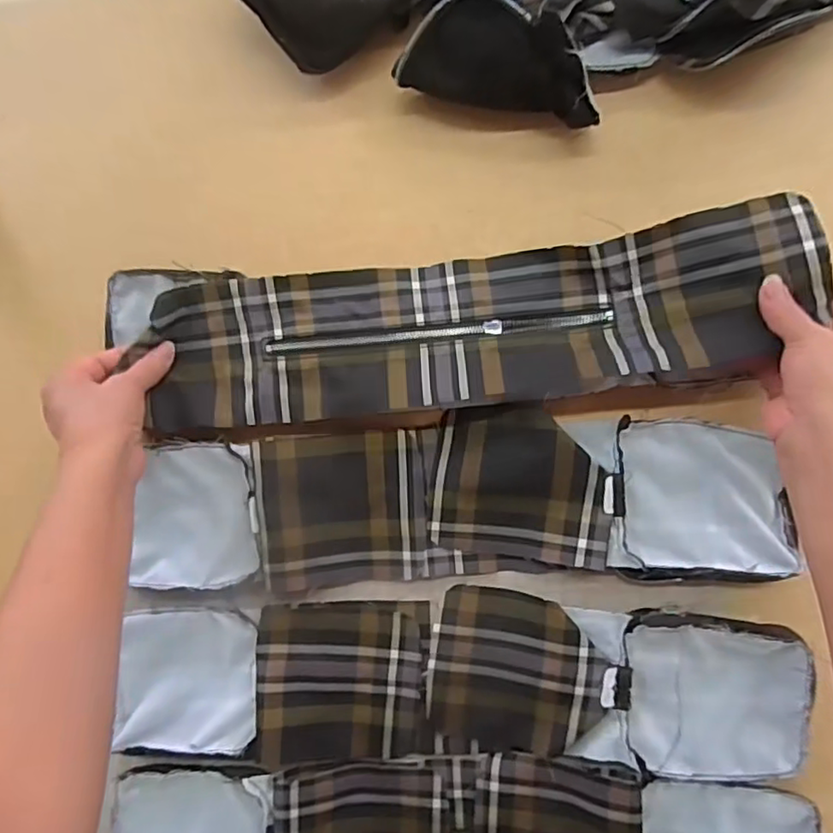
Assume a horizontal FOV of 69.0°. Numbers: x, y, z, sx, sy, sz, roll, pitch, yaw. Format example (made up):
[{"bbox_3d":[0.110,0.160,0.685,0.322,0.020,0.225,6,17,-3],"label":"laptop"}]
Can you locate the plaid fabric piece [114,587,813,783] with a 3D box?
[{"bbox_3d":[0.022,0.206,0.461,0.512,0.028,0.126,-1,90,6],"label":"plaid fabric piece"}]

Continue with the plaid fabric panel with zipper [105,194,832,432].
[{"bbox_3d":[0.021,-0.068,0.453,0.511,0.038,0.119,-5,89,7],"label":"plaid fabric panel with zipper"}]

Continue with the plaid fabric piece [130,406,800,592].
[{"bbox_3d":[0.023,0.064,0.461,0.487,0.025,0.124,-3,90,6],"label":"plaid fabric piece"}]

